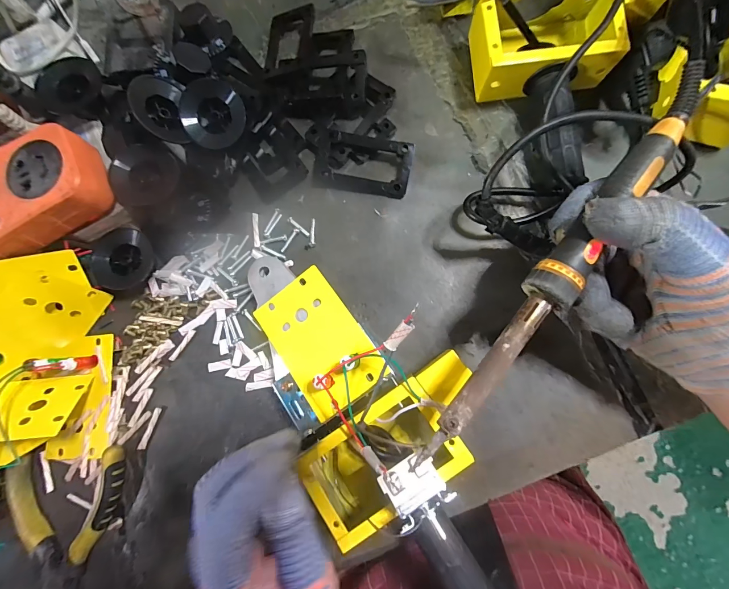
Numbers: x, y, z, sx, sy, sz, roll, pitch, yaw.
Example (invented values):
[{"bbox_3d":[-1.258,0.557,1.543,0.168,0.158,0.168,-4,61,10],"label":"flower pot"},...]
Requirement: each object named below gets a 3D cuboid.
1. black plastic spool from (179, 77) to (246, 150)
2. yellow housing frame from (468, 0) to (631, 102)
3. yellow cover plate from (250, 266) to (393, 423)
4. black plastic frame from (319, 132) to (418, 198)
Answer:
[{"bbox_3d":[-0.117,-0.140,0.261,0.046,0.014,0.051,-11,99,1],"label":"black plastic spool"},{"bbox_3d":[0.139,-0.199,0.264,0.111,0.044,0.076,-7,82,3],"label":"yellow housing frame"},{"bbox_3d":[-0.032,0.032,0.239,0.058,0.005,0.094,-37,75,1],"label":"yellow cover plate"},{"bbox_3d":[0.003,-0.107,0.273,0.071,0.017,0.042,12,83,6],"label":"black plastic frame"}]

